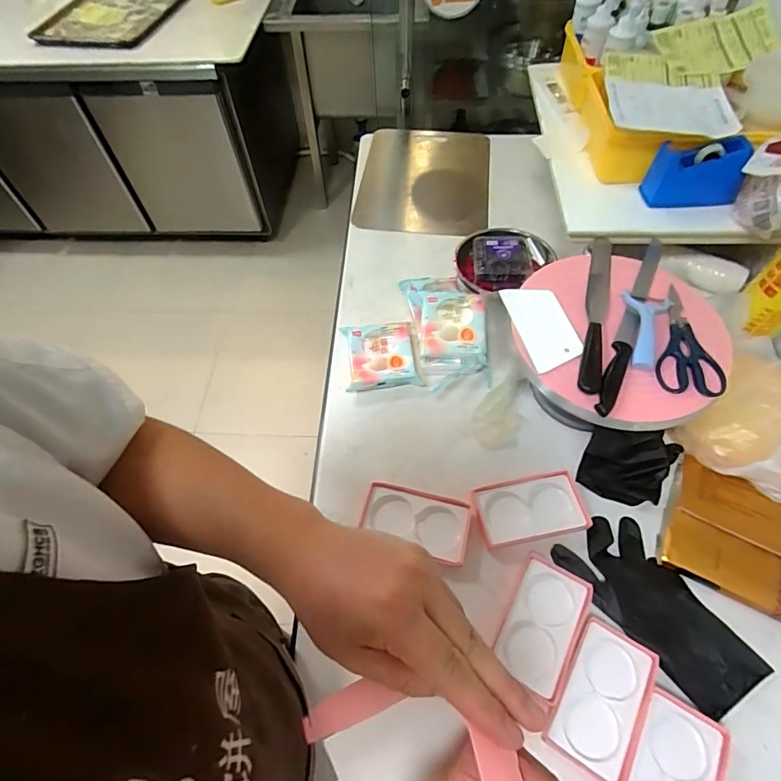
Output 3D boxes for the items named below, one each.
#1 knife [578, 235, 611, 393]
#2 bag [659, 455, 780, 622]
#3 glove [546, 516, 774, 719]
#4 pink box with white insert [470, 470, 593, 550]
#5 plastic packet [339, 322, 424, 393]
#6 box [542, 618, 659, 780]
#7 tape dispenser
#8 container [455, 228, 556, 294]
[{"bbox_3d":[0.295,-0.119,0.654,0.031,0.011,0.295,13,59,12],"label":"knife"},{"bbox_3d":[0.509,0.213,0.587,0.275,0.027,0.169,25,62,18],"label":"bag"},{"bbox_3d":[0.338,0.269,0.576,0.122,0.010,0.237,-33,61,-17],"label":"glove"},{"bbox_3d":[0.195,0.164,0.638,0.149,0.022,0.082,-10,57,-3],"label":"pink box with white insert"},{"bbox_3d":[-0.016,-0.058,0.774,0.116,0.034,0.118,-9,57,-3],"label":"plastic packet"},{"bbox_3d":[0.241,0.349,0.521,0.085,0.016,0.145,28,63,20],"label":"box"},{"bbox_3d":[0.491,-0.344,0.737,0.134,0.096,0.051,2,57,4],"label":"tape dispenser"},{"bbox_3d":[0.202,-0.242,0.855,0.183,0.045,0.162,-33,61,-17],"label":"container"}]

